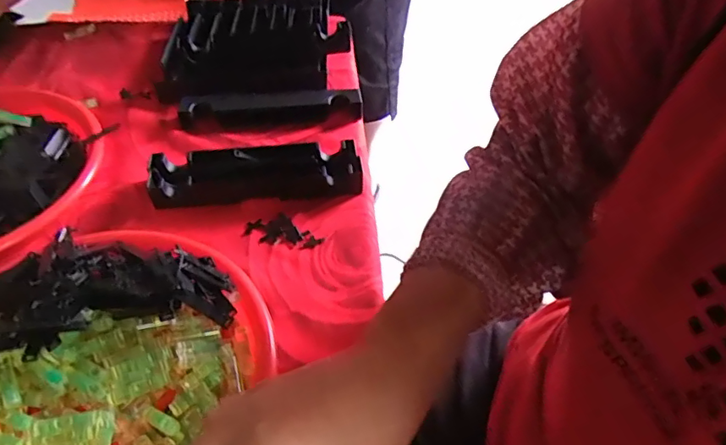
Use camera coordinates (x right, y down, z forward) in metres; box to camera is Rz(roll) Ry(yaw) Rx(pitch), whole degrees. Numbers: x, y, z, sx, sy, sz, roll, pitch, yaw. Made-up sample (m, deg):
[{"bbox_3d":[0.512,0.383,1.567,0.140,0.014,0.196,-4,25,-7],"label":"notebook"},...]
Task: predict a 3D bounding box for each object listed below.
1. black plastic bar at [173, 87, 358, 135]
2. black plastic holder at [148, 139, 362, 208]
[{"bbox_3d":[-0.097,-0.121,0.563,0.188,0.028,0.043,-8,48,-9],"label":"black plastic bar"},{"bbox_3d":[-0.100,-0.048,0.491,0.190,0.033,0.047,-5,47,-6],"label":"black plastic holder"}]

